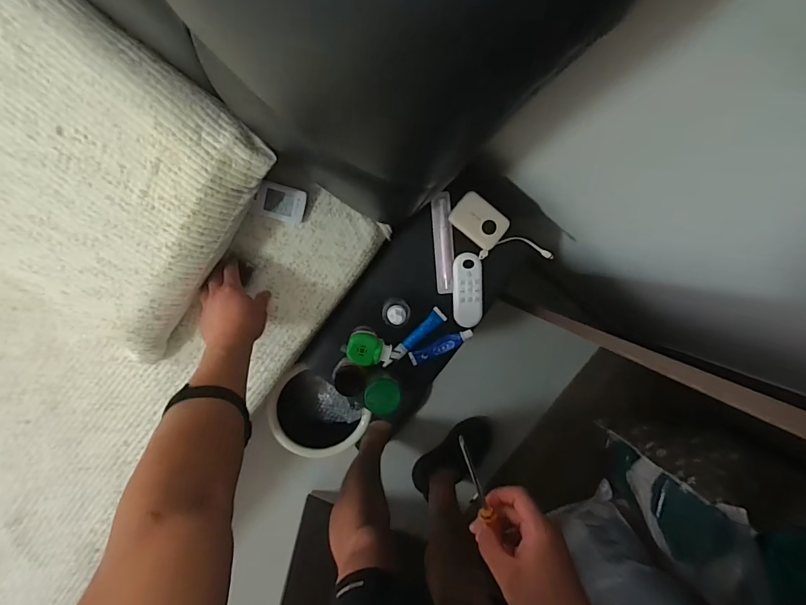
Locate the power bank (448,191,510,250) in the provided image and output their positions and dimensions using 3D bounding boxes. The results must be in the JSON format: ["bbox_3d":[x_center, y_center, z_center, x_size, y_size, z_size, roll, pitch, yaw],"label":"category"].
[{"bbox_3d":[0.122,-0.129,0.651,0.088,0.019,0.058,38,94,-8],"label":"power bank"}]

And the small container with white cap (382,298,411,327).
[{"bbox_3d":[-0.010,0.018,0.639,0.041,0.067,0.040,-1,98,-4],"label":"small container with white cap"}]

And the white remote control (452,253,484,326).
[{"bbox_3d":[0.107,-0.020,0.673,0.048,0.009,0.119,-2,98,-4],"label":"white remote control"}]

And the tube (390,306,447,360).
[{"bbox_3d":[0.024,0.053,0.674,0.110,0.015,0.026,-41,99,-10],"label":"tube"}]

